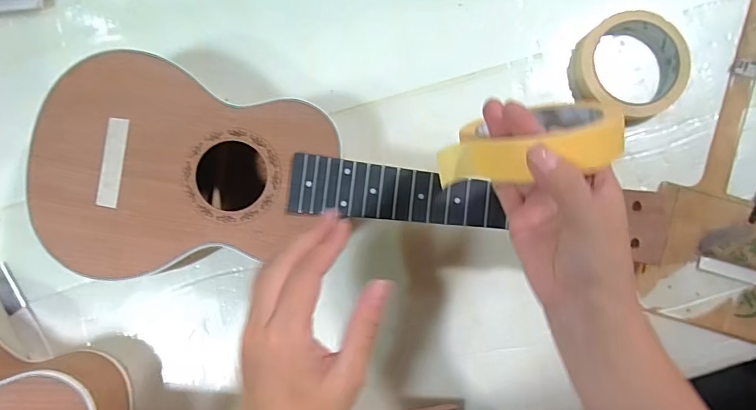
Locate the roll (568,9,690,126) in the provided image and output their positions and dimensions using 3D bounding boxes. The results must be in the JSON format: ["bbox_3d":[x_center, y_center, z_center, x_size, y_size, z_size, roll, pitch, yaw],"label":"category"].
[{"bbox_3d":[0.235,-0.132,0.420,0.099,0.020,0.098,0,86,-1],"label":"roll"}]

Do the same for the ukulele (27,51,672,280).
[{"bbox_3d":[-0.002,-0.021,0.376,0.504,0.077,0.153,2,86,-1],"label":"ukulele"}]

